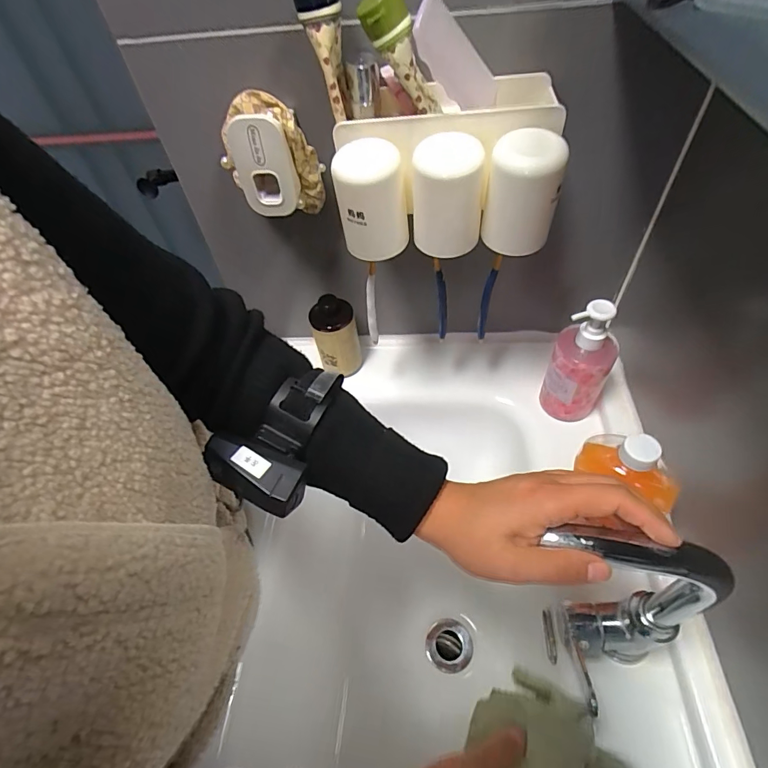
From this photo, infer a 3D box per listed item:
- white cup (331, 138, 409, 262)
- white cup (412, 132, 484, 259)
[{"bbox_3d":[-0.011,-0.164,0.402,0.061,0.092,0.058,-3,52,4],"label":"white cup"},{"bbox_3d":[0.057,-0.168,0.396,0.060,0.090,0.066,1,52,7],"label":"white cup"}]

